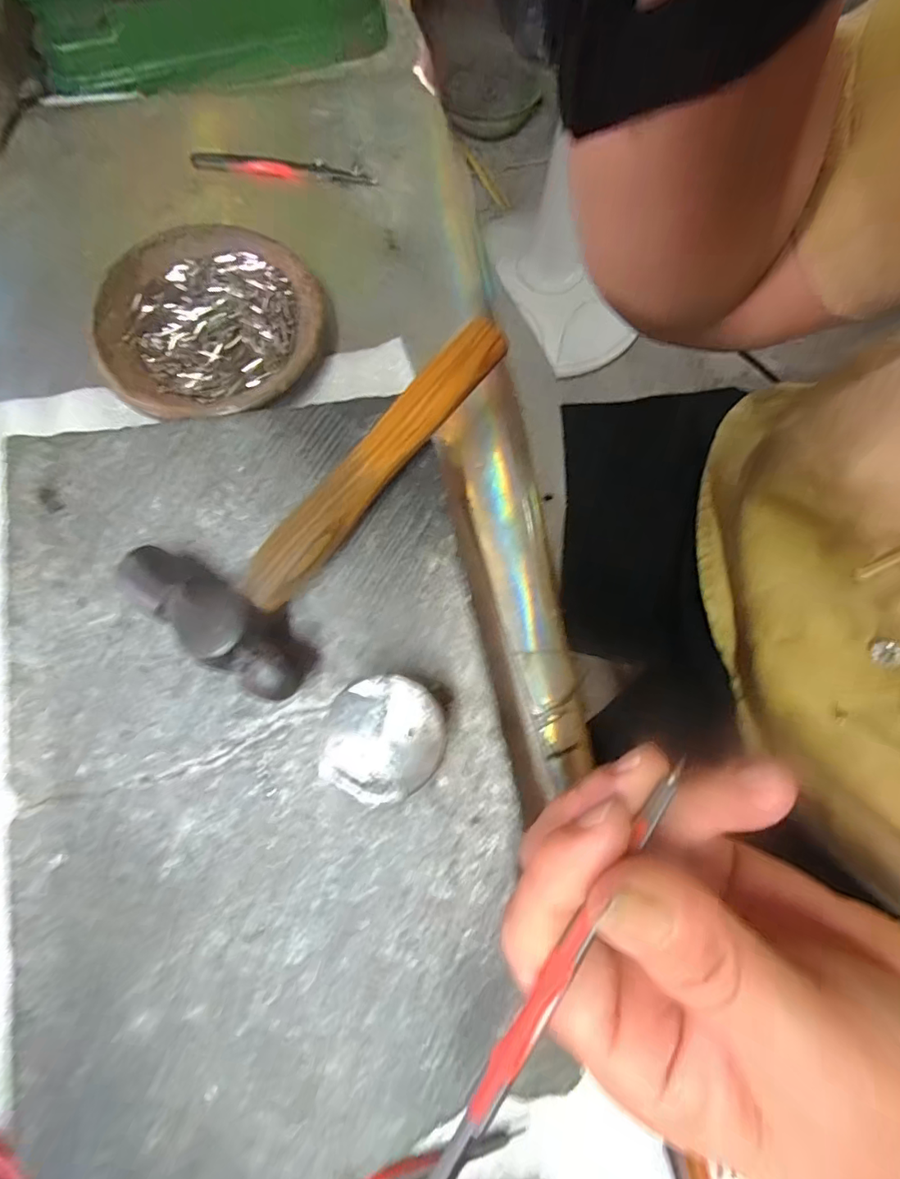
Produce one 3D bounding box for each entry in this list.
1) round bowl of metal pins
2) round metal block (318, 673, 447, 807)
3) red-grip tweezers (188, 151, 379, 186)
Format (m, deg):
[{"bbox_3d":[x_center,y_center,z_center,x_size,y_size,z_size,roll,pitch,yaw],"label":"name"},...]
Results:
[{"bbox_3d":[-0.120,-0.135,0.247,0.108,0.018,0.110,0,76,-2],"label":"round bowl of metal pins"},{"bbox_3d":[-0.019,0.044,0.146,0.033,0.021,0.033,0,76,-2],"label":"round metal block"},{"bbox_3d":[-0.097,-0.245,0.280,0.106,0.004,0.013,5,76,0],"label":"red-grip tweezers"}]

